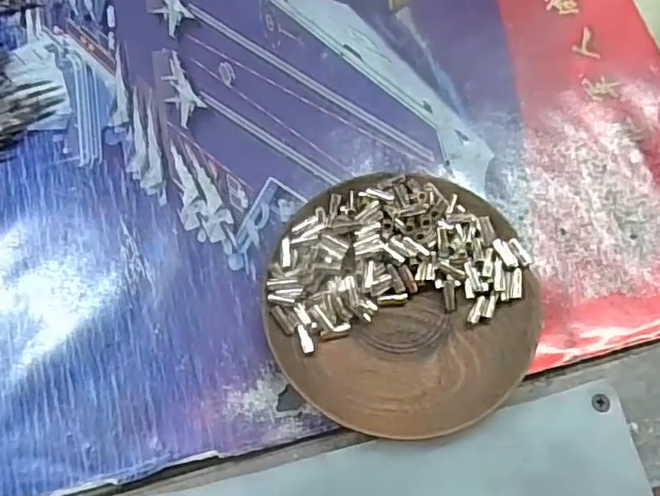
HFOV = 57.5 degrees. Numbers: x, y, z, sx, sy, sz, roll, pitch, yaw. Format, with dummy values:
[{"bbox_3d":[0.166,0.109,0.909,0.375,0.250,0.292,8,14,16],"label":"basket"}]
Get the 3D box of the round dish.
[{"bbox_3d":[0.032,0.024,0.268,0.114,0.018,0.112,0,72,1],"label":"round dish"}]

